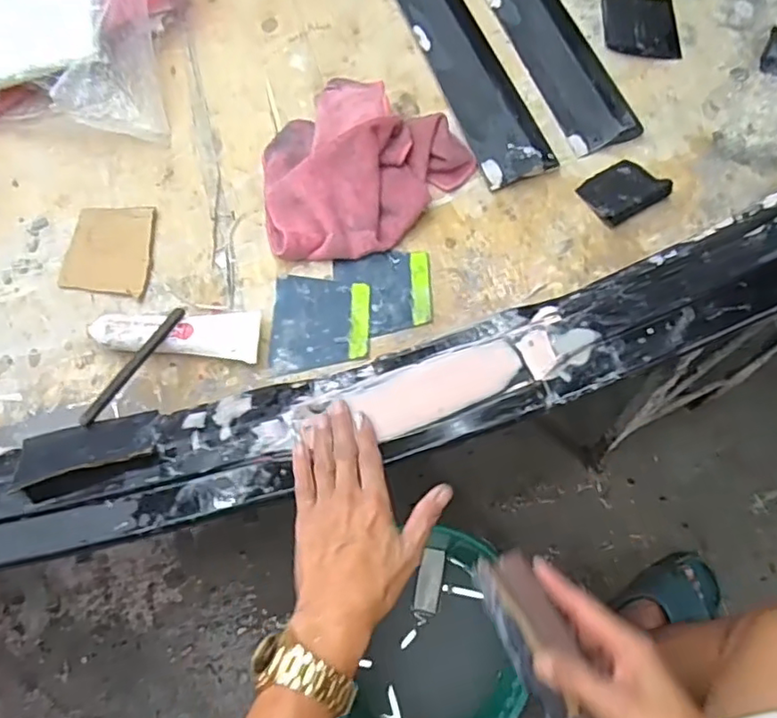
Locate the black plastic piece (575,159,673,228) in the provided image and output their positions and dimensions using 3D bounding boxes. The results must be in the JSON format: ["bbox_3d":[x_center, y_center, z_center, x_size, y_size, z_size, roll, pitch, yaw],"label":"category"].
[{"bbox_3d":[0.240,-0.176,0.621,0.074,0.019,0.065,-31,67,-11],"label":"black plastic piece"}]

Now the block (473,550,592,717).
[{"bbox_3d":[0.111,0.208,0.405,0.045,0.016,0.163,-21,51,-6],"label":"block"}]

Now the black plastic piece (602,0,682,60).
[{"bbox_3d":[0.299,-0.397,0.708,0.085,0.017,0.103,2,65,4],"label":"black plastic piece"}]

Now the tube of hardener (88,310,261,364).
[{"bbox_3d":[-0.210,-0.023,0.596,0.164,0.028,0.048,1,65,3],"label":"tube of hardener"}]

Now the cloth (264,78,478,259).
[{"bbox_3d":[-0.047,-0.212,0.648,0.203,0.053,0.232,39,73,19],"label":"cloth"}]

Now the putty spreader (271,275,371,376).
[{"bbox_3d":[-0.068,-0.039,0.607,0.098,0.009,0.105,-2,65,2],"label":"putty spreader"}]

